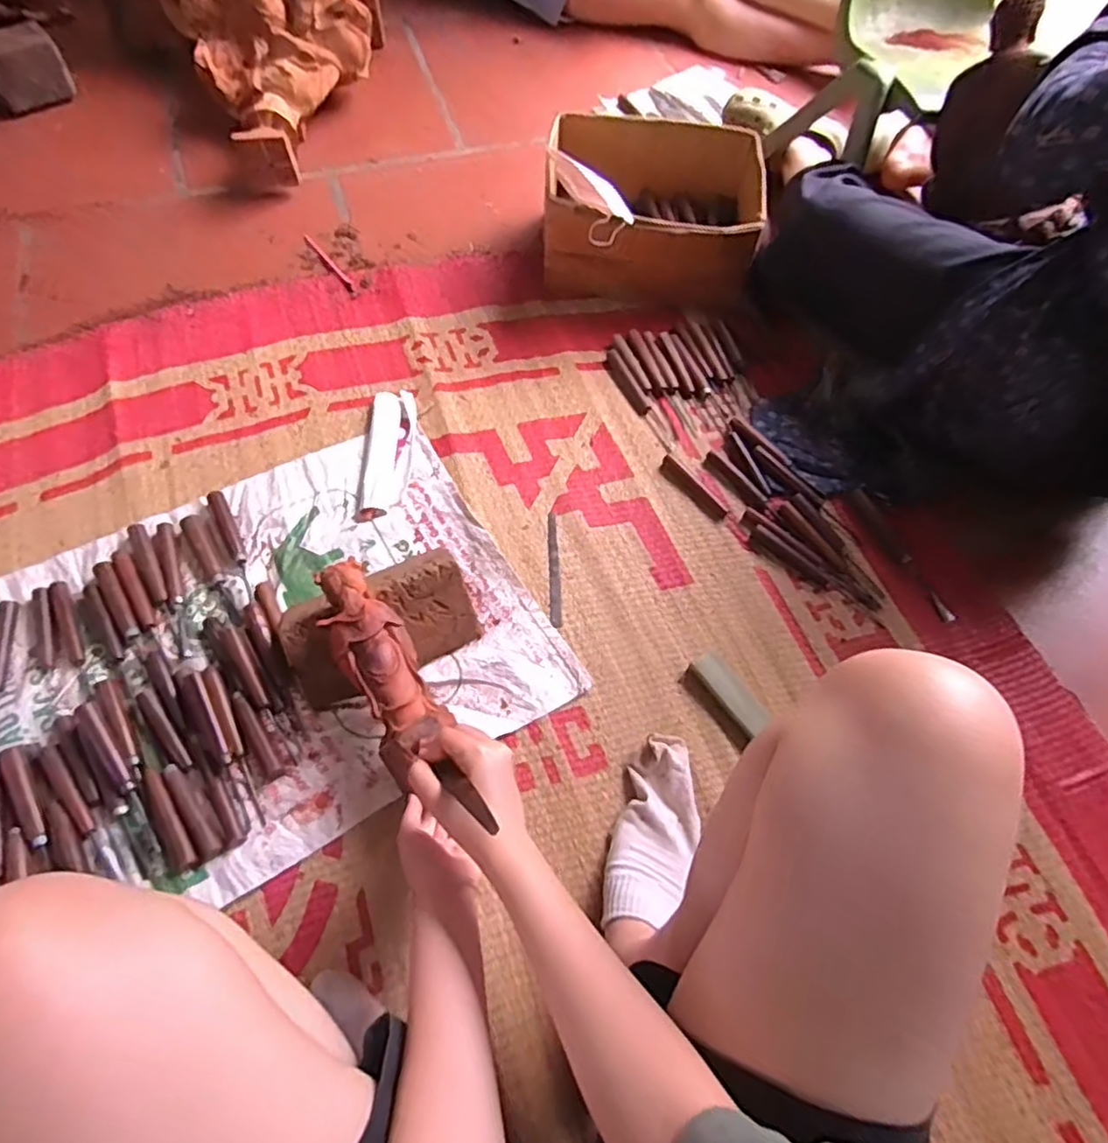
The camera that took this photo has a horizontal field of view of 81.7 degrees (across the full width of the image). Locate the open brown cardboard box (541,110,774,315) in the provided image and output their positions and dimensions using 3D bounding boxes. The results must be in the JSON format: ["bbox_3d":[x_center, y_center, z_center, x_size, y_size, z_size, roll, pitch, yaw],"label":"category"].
[{"bbox_3d":[0.154,-0.572,1.024,0.327,0.168,0.275,5,64,-1],"label":"open brown cardboard box"}]

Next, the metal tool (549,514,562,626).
[{"bbox_3d":[0.000,-0.004,0.831,0.013,0.004,0.162,0,64,-4],"label":"metal tool"}]

